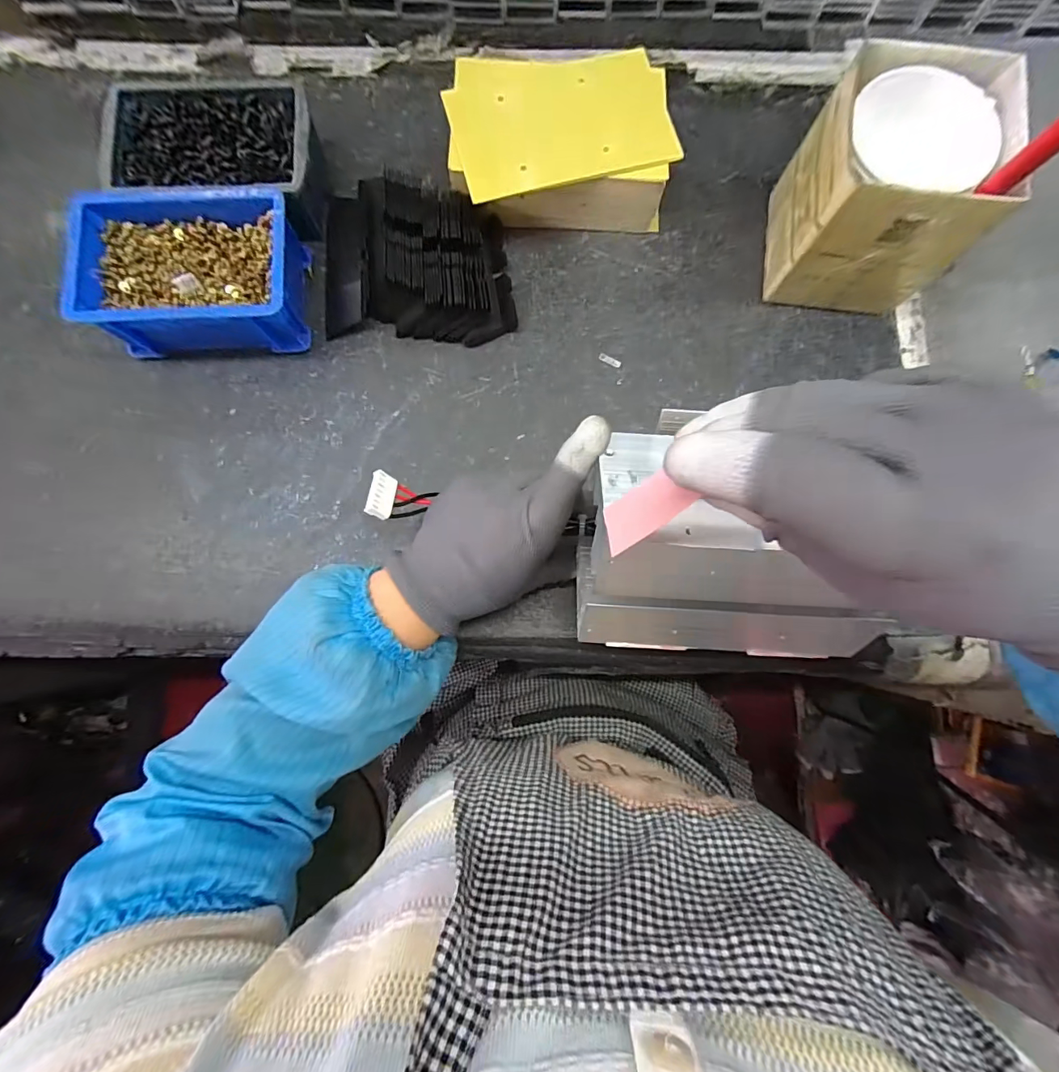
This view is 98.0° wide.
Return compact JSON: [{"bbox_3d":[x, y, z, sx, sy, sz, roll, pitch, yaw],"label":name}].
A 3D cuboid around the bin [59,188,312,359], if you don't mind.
[{"bbox_3d":[-0.246,-0.195,0.346,0.148,0.053,0.108,-1,81,-1],"label":"bin"}]

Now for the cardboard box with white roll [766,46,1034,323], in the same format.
[{"bbox_3d":[0.248,-0.247,0.332,0.112,0.112,0.113,7,81,0],"label":"cardboard box with white roll"}]

